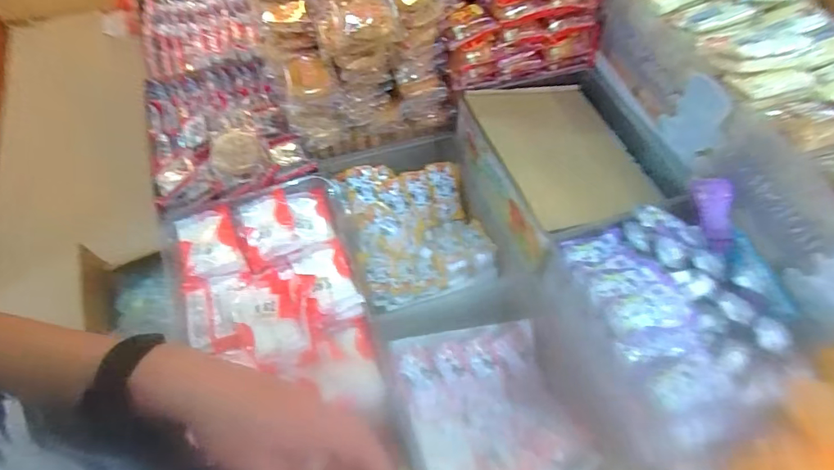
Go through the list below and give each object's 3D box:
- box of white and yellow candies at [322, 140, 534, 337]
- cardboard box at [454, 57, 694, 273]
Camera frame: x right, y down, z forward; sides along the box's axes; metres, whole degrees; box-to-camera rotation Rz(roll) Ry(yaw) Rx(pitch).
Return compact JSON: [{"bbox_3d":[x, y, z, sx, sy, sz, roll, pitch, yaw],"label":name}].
[{"bbox_3d":[-0.001,-0.010,0.800,0.242,0.093,0.317,-17,60,-13],"label":"box of white and yellow candies"},{"bbox_3d":[0.230,-0.102,0.799,0.268,0.184,0.309,-21,61,-15],"label":"cardboard box"}]

